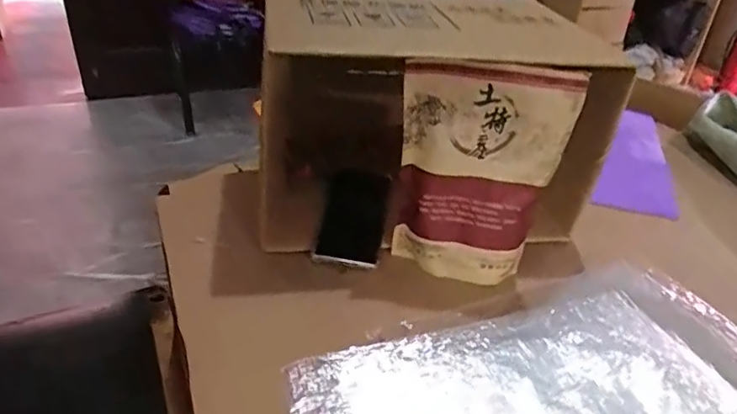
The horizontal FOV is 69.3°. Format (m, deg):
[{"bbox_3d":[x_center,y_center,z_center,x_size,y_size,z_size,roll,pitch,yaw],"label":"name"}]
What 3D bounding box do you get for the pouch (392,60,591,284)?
[{"bbox_3d":[0.118,-0.039,0.595,0.165,0.239,0.060,8,26,6],"label":"pouch"}]

